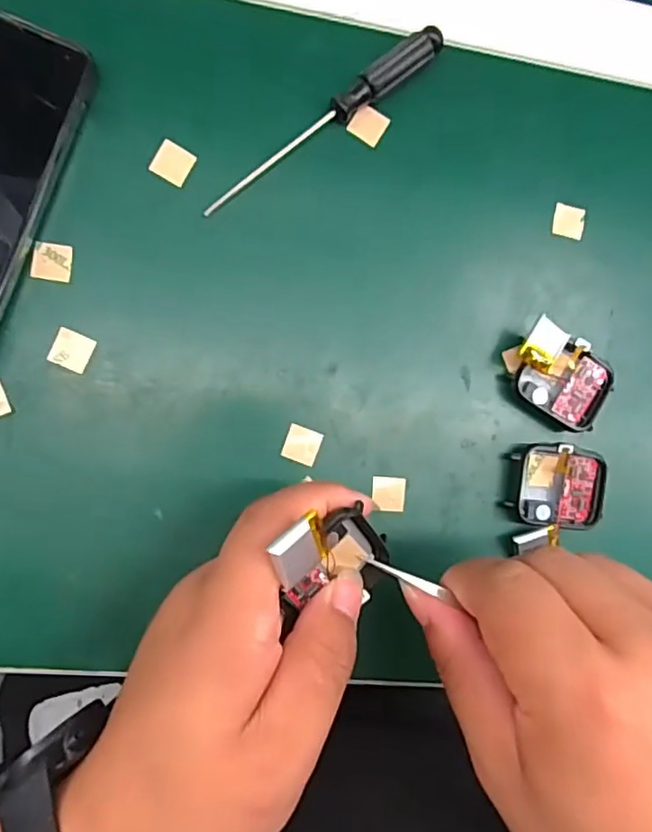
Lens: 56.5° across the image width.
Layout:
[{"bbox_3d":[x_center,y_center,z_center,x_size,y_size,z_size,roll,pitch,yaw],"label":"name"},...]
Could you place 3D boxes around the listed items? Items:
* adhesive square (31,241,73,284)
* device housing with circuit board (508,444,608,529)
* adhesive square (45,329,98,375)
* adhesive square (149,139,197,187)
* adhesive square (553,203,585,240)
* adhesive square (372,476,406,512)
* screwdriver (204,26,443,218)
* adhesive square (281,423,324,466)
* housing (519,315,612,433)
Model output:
[{"bbox_3d":[-0.114,-0.064,0.252,0.015,0.004,0.015,5,88,-9],"label":"adhesive square"},{"bbox_3d":[0.109,0.033,0.285,0.044,0.015,0.038,8,88,-9],"label":"device housing with circuit board"},{"bbox_3d":[-0.107,-0.027,0.254,0.016,0.004,0.015,22,86,-9],"label":"adhesive square"},{"bbox_3d":[-0.066,-0.110,0.263,0.016,0.004,0.015,28,85,-8],"label":"adhesive square"},{"bbox_3d":[0.118,-0.095,0.293,0.015,0.004,0.015,12,87,-9],"label":"adhesive square"},{"bbox_3d":[0.029,0.036,0.277,0.016,0.004,0.015,4,82,-9],"label":"adhesive square"},{"bbox_3d":[0.000,-0.130,0.268,0.130,0.013,0.012,-40,95,-8],"label":"screwdriver"},{"bbox_3d":[-0.010,0.013,0.269,0.016,0.004,0.015,21,86,-9],"label":"adhesive square"},{"bbox_3d":[0.109,-0.017,0.283,0.051,0.021,0.038,31,84,-8],"label":"housing"}]

